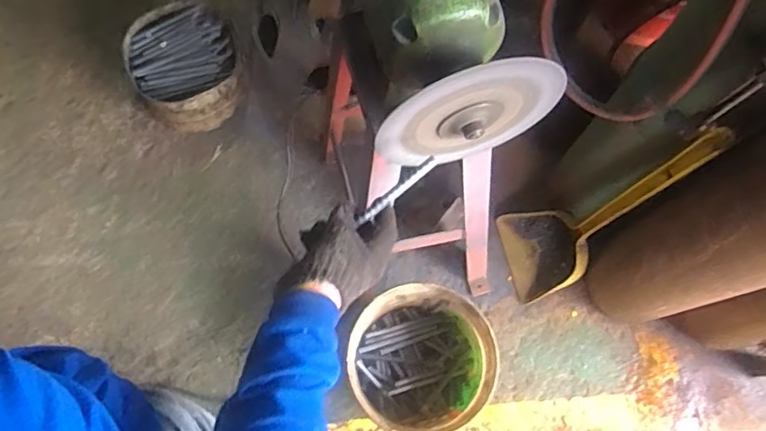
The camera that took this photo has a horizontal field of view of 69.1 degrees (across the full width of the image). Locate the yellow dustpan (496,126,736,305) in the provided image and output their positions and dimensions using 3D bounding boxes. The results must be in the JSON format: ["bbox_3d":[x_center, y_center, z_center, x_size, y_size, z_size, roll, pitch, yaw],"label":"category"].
[{"bbox_3d":[0.427,0.008,1.164,0.211,0.638,0.217,-13,73,-5],"label":"yellow dustpan"}]

